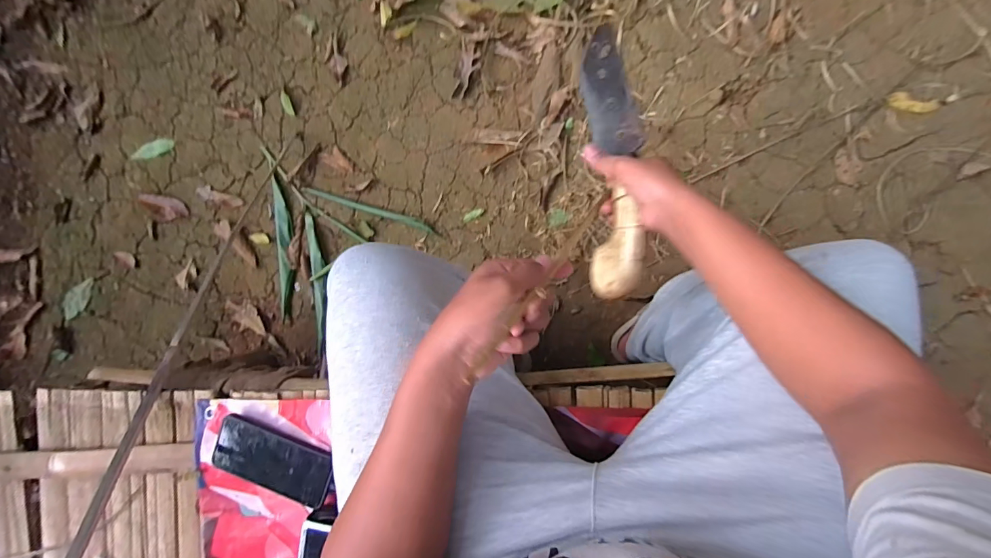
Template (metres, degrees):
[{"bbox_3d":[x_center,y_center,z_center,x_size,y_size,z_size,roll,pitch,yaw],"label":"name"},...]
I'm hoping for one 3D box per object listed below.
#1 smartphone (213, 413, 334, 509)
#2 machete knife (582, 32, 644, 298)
[{"bbox_3d":[-0.294,0.242,0.570,0.158,0.015,0.083,20,93,4],"label":"smartphone"},{"bbox_3d":[0.154,-0.165,0.560,0.040,0.087,0.373,13,67,-35],"label":"machete knife"}]

